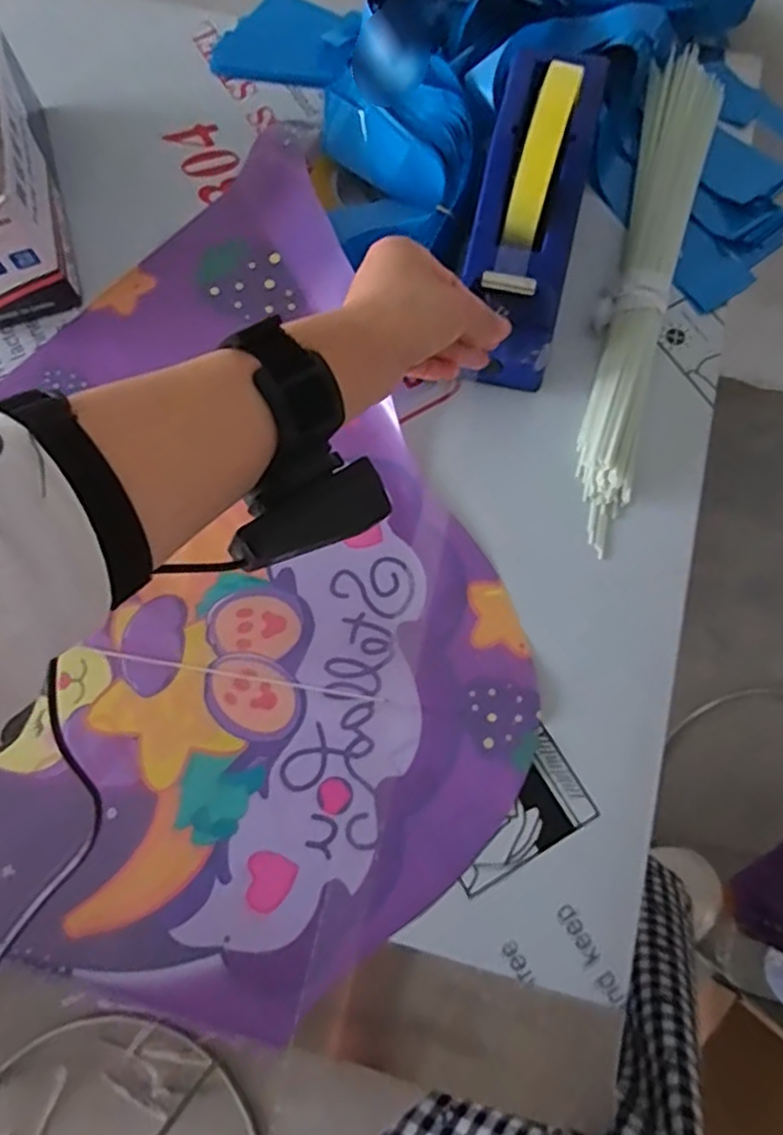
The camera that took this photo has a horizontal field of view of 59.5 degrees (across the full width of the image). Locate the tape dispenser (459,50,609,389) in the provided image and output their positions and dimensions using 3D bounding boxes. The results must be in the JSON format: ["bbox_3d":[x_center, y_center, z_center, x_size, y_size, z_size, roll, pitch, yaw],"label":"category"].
[{"bbox_3d":[0.082,-0.216,0.433,0.073,0.077,0.184,7,97,0],"label":"tape dispenser"}]

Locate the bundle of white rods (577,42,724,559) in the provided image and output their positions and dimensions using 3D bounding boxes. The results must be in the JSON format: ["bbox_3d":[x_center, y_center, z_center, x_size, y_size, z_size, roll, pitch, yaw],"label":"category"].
[{"bbox_3d":[0.180,-0.211,0.496,0.053,0.029,0.409,17,74,6],"label":"bundle of white rods"}]

